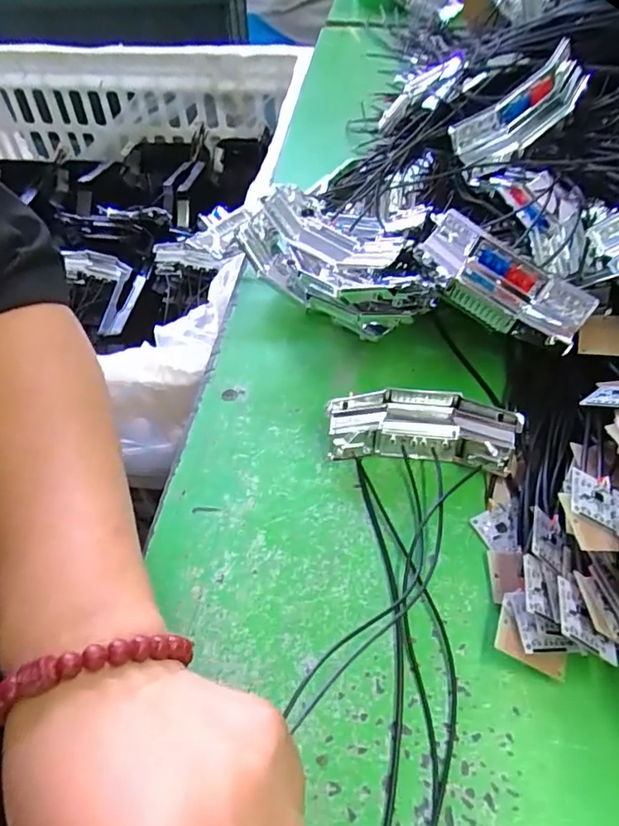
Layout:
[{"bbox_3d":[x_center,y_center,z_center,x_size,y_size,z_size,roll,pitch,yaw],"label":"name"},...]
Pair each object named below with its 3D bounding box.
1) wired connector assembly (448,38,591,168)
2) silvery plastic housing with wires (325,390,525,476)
[{"bbox_3d":[0.128,-0.180,0.329,0.085,0.028,0.026,-34,53,6],"label":"wired connector assembly"},{"bbox_3d":[0.060,0.010,0.301,0.096,0.029,0.033,5,50,7],"label":"silvery plastic housing with wires"}]

